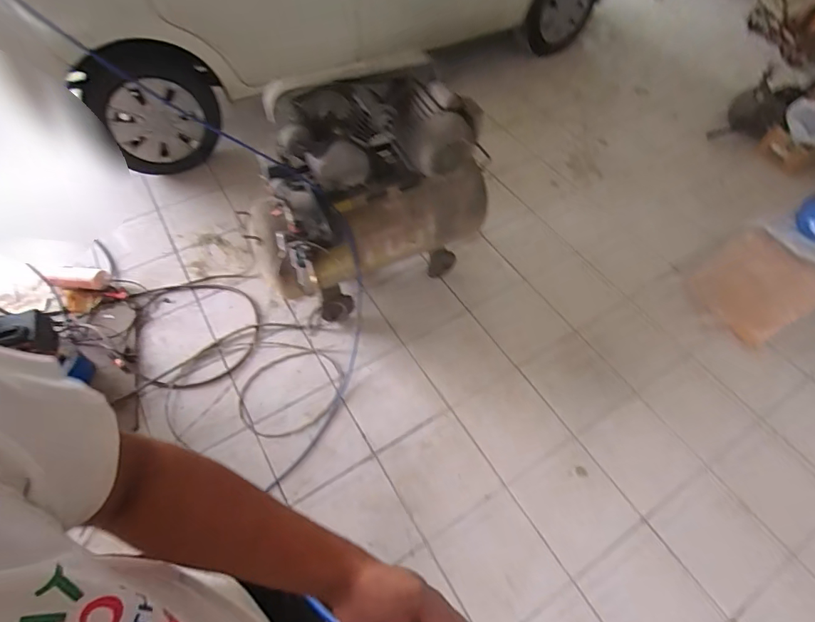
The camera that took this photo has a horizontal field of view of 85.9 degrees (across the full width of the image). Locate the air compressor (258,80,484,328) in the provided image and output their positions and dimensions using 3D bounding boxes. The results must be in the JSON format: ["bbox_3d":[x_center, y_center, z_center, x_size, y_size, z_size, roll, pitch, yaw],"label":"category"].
[{"bbox_3d":[-0.136,-0.348,1.434,0.702,0.641,0.378,-39,66,-21],"label":"air compressor"}]

